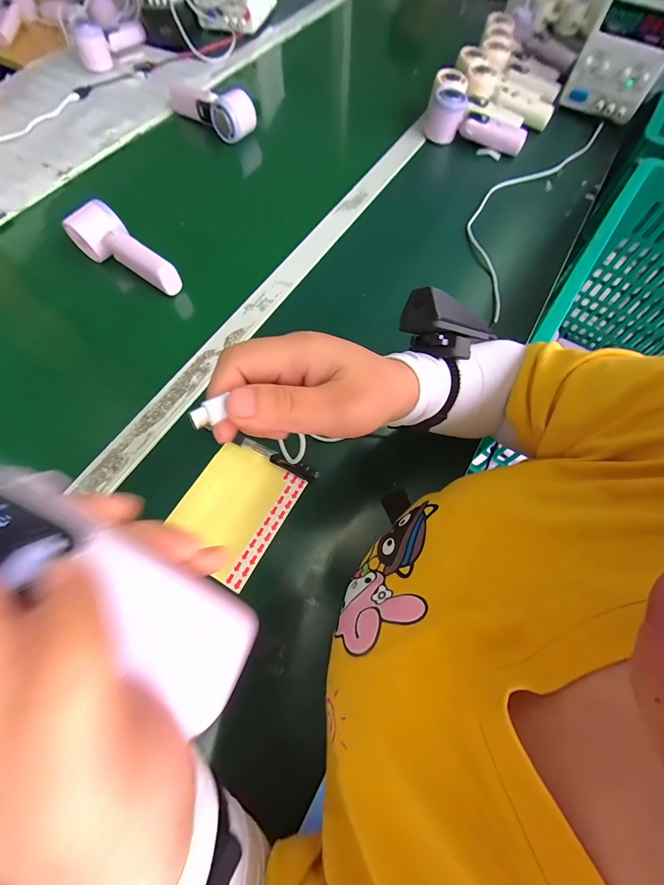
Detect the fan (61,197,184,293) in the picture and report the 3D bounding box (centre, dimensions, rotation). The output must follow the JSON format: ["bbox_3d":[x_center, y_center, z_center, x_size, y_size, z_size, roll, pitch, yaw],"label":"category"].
[{"bbox_3d":[-0.269,-0.244,0.433,0.153,0.047,0.058,40,71,14],"label":"fan"}]

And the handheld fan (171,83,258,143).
[{"bbox_3d":[-0.217,-0.592,0.584,0.196,0.052,0.044,36,69,13],"label":"handheld fan"}]

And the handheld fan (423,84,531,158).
[{"bbox_3d":[0.249,-0.547,0.580,0.168,0.058,0.065,21,67,7],"label":"handheld fan"}]

